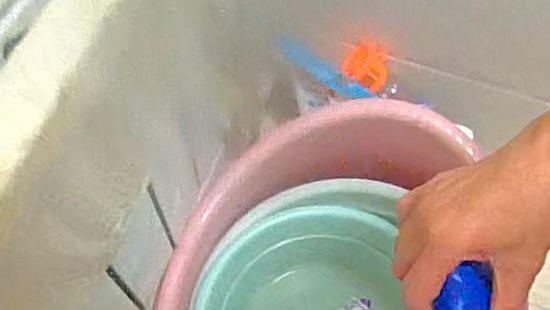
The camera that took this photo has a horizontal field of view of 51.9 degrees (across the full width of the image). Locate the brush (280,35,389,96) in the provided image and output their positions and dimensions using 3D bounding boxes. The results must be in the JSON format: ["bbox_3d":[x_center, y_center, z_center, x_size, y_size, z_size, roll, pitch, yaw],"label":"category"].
[{"bbox_3d":[0.117,-0.183,1.121,0.230,0.085,0.073,10,61,-16],"label":"brush"}]

